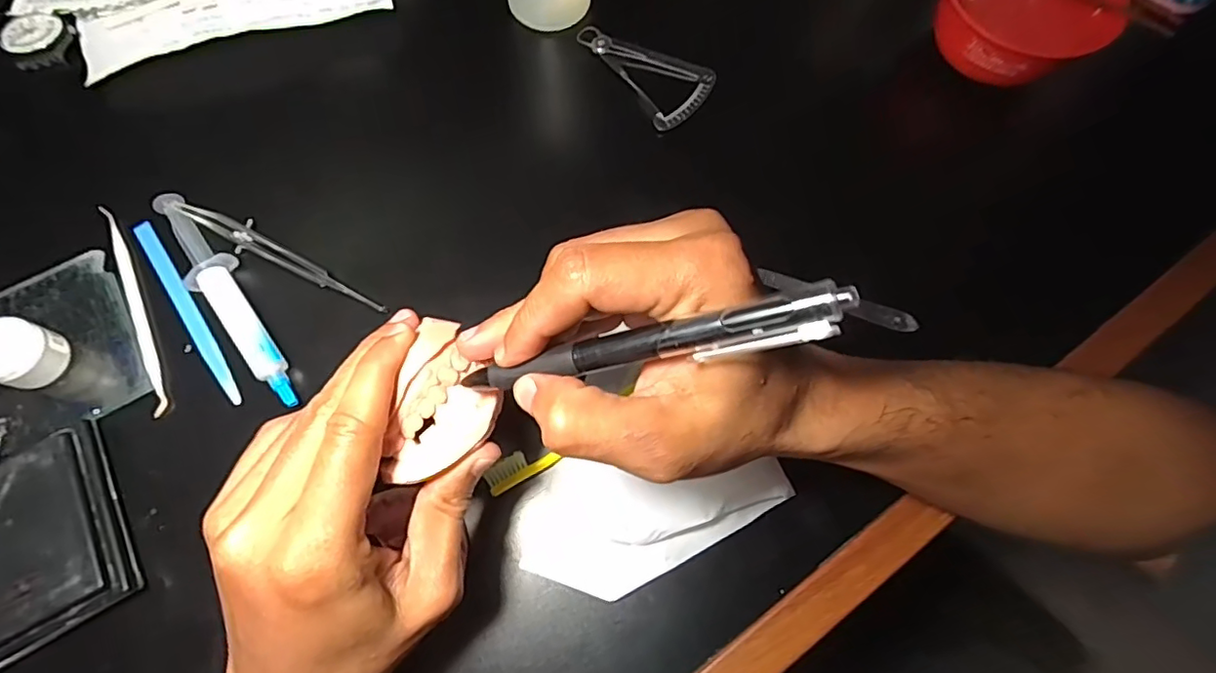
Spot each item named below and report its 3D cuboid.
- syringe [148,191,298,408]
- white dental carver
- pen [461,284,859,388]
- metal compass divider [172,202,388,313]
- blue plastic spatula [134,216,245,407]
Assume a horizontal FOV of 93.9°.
[{"bbox_3d":[-0.220,-0.023,0.328,0.026,0.013,0.159,-37,76,-13],"label":"syringe"},{"bbox_3d":[-0.275,-0.017,0.331,0.008,0.005,0.140,-25,73,-10],"label":"white dental carver"},{"bbox_3d":[0.009,0.004,0.182,0.129,0.009,0.012,-12,69,25],"label":"pen"},{"bbox_3d":[-0.195,-0.050,0.340,0.145,0.006,0.015,25,72,7],"label":"metal compass divider"},{"bbox_3d":[-0.245,-0.016,0.330,0.012,0.004,0.135,-35,75,-12],"label":"blue plastic spatula"}]

